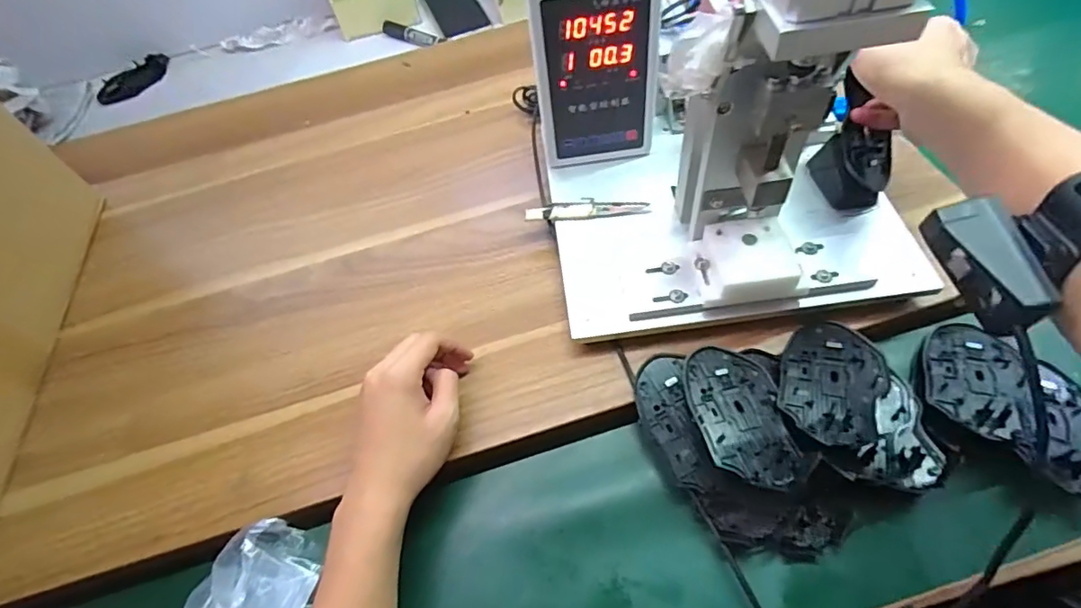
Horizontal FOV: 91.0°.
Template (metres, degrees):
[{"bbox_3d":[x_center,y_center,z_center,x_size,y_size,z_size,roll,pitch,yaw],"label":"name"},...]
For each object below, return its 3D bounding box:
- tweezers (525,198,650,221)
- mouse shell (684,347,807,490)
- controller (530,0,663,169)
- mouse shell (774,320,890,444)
[{"bbox_3d":[0.043,-0.093,0.514,0.114,0.006,0.020,-6,57,3],"label":"tweezers"},{"bbox_3d":[0.148,0.082,0.397,0.064,0.013,0.112,-9,57,2],"label":"mouse shell"},{"bbox_3d":[0.049,-0.221,0.488,0.109,0.180,0.062,-7,60,2],"label":"controller"},{"bbox_3d":[0.224,0.059,0.410,0.071,0.017,0.108,14,61,16],"label":"mouse shell"}]

